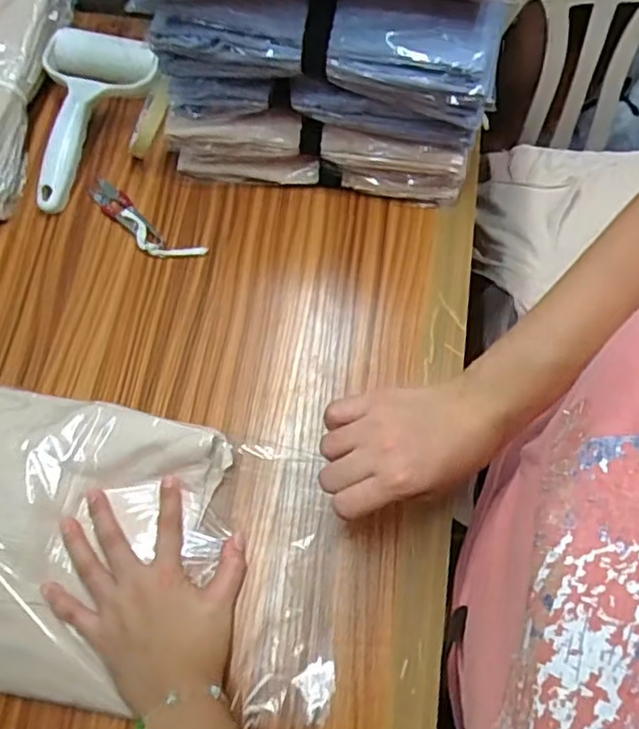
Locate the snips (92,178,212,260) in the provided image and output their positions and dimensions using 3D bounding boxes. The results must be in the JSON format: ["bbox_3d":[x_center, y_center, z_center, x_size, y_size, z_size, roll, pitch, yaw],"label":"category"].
[{"bbox_3d":[-0.160,-0.125,0.572,0.125,0.008,0.033,35,73,15],"label":"snips"}]

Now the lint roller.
[{"bbox_3d":[-0.203,-0.230,0.598,0.105,0.049,0.174,-5,67,0],"label":"lint roller"}]

